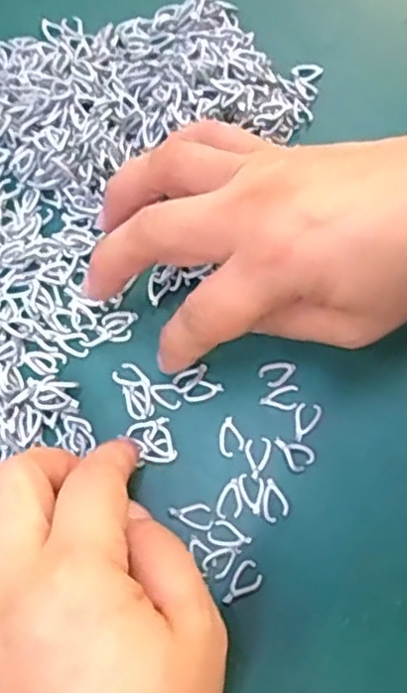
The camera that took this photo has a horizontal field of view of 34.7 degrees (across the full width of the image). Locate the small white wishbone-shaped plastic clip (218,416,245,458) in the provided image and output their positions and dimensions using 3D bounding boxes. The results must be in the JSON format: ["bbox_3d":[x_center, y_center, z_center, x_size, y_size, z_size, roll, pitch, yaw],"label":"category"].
[{"bbox_3d":[0.010,0.036,0.262,0.010,0.004,0.015,-27,72,-7],"label":"small white wishbone-shaped plastic clip"}]

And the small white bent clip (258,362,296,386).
[{"bbox_3d":[0.031,0.010,0.271,0.014,0.004,0.011,-37,73,-10],"label":"small white bent clip"}]

